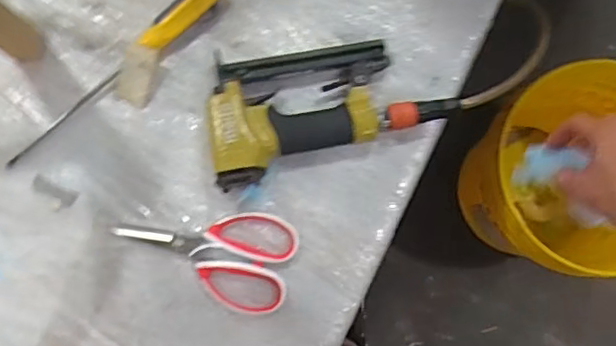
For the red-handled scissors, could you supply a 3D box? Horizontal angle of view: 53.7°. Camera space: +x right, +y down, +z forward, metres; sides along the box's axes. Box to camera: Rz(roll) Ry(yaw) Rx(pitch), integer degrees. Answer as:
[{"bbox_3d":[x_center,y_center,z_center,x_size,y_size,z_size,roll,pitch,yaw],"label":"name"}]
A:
[{"bbox_3d":[-0.105,0.078,0.621,0.180,0.010,0.097,14,82,1],"label":"red-handled scissors"}]

